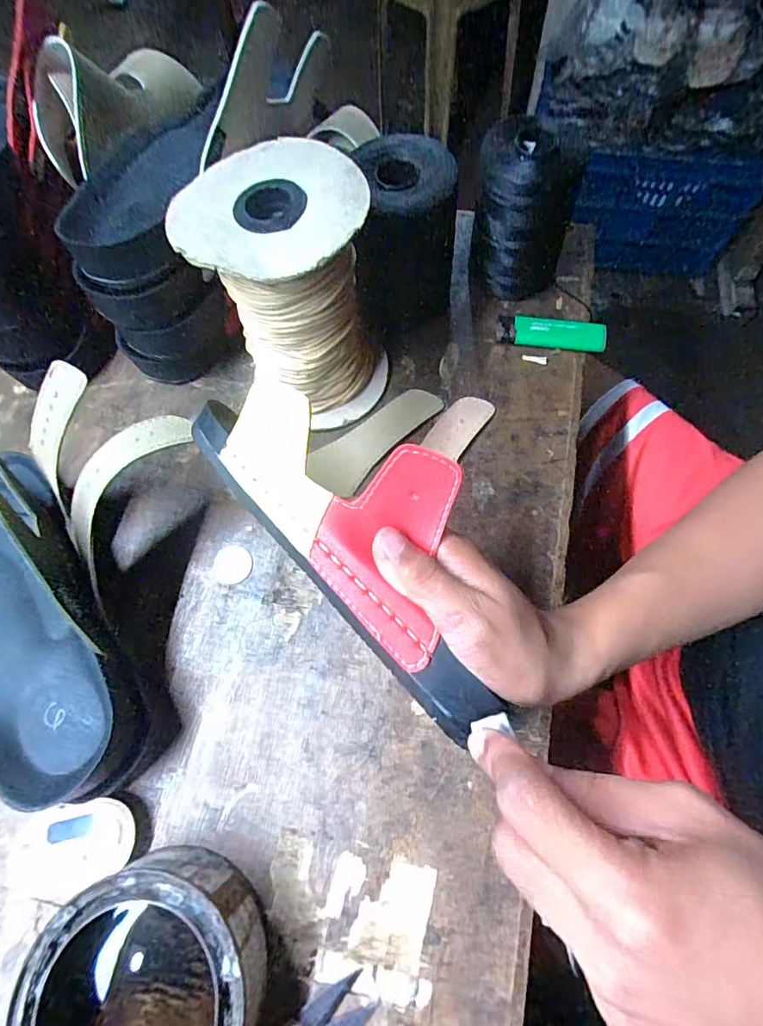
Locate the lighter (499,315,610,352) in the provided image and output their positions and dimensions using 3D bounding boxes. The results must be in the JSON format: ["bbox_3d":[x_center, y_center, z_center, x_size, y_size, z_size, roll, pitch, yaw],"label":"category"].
[{"bbox_3d":[0.130,-0.139,0.374,0.080,0.015,0.022,8,68,7],"label":"lighter"}]

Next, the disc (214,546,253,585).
[{"bbox_3d":[-0.101,0.035,0.327,0.027,0.004,0.025,-1,67,3],"label":"disc"}]

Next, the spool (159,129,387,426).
[{"bbox_3d":[-0.053,-0.131,0.310,0.097,0.142,0.096,-1,67,3],"label":"spool"}]

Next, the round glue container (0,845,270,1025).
[{"bbox_3d":[-0.113,0.226,0.231,0.105,0.041,0.101,-1,67,3],"label":"round glue container"}]

